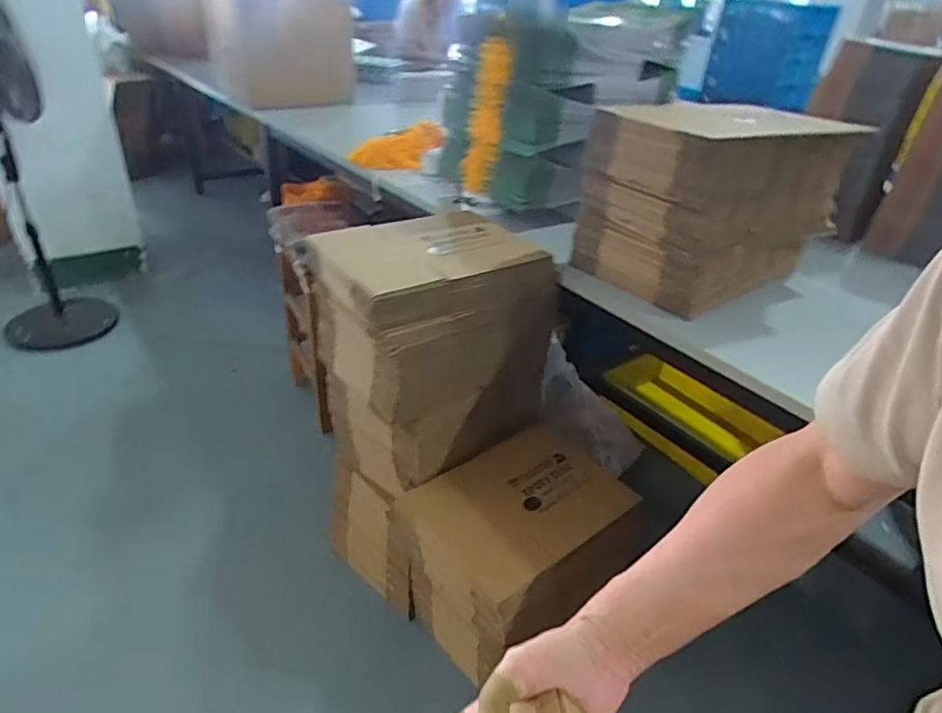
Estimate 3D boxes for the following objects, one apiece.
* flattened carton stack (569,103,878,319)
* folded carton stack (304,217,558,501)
[{"bbox_3d":[0.459,-0.300,1.128,0.439,0.286,0.270,-14,37,-26],"label":"flattened carton stack"},{"bbox_3d":[-0.068,-0.022,1.279,0.448,0.464,0.310,-18,39,-31],"label":"folded carton stack"}]

